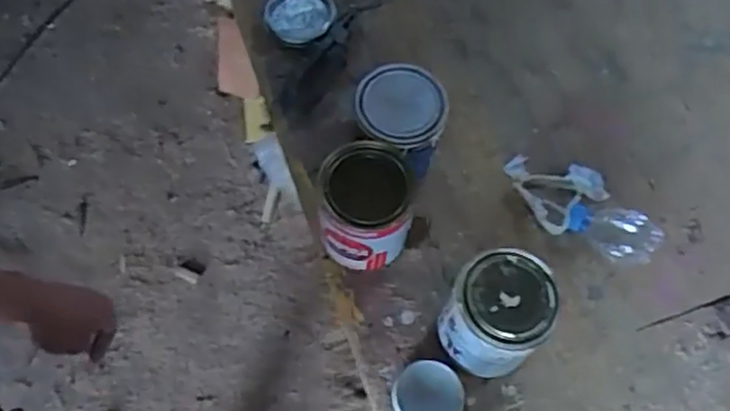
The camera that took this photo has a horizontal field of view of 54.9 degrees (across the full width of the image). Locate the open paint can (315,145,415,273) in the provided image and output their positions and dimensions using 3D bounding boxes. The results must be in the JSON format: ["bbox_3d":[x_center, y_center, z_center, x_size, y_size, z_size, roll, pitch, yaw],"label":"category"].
[{"bbox_3d":[-0.002,0.004,0.814,0.104,0.133,0.110,-1,66,-3],"label":"open paint can"}]

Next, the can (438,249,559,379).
[{"bbox_3d":[0.142,0.119,0.766,0.101,0.134,0.102,1,66,-2],"label":"can"}]

